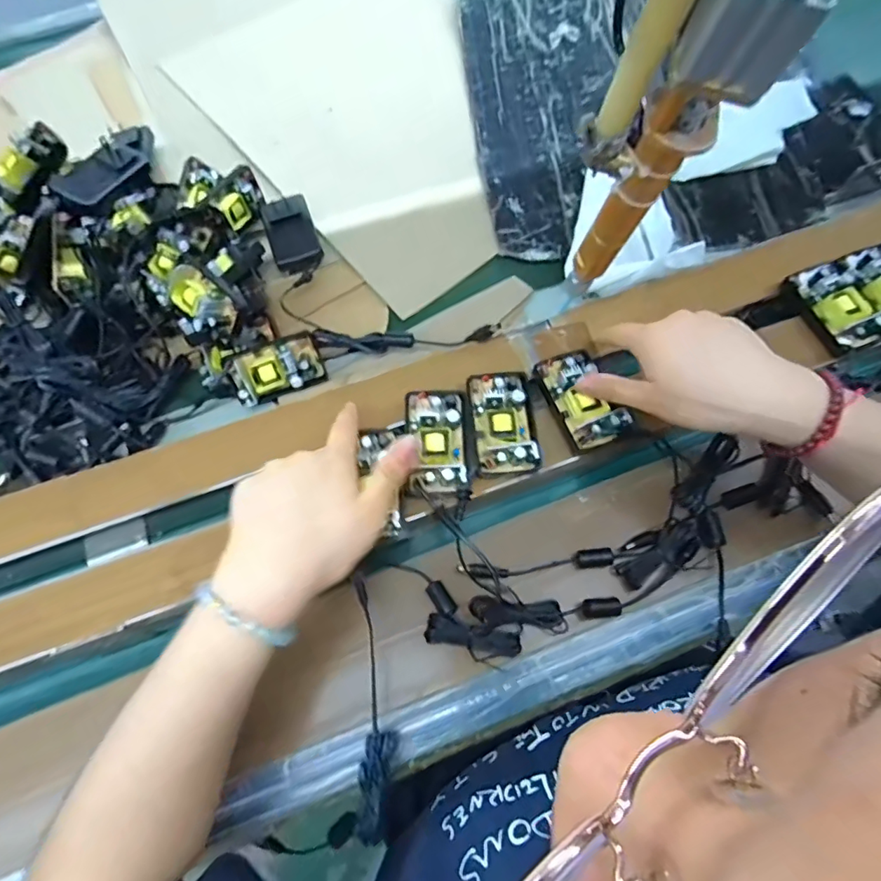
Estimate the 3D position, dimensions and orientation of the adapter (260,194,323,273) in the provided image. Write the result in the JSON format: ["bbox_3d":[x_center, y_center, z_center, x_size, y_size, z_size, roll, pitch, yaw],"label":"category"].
[{"bbox_3d":[-0.148,-0.207,0.512,0.046,0.030,0.075,-19,70,-5],"label":"adapter"}]

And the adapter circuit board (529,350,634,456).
[{"bbox_3d":[0.108,-0.033,0.391,0.046,0.021,0.081,-19,70,-5],"label":"adapter circuit board"}]

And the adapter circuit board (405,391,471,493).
[{"bbox_3d":[-0.002,-0.002,0.381,0.045,0.025,0.079,-3,69,1],"label":"adapter circuit board"}]

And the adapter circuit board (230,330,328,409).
[{"bbox_3d":[-0.143,-0.060,0.449,0.078,0.048,0.027,-24,29,-11],"label":"adapter circuit board"}]

